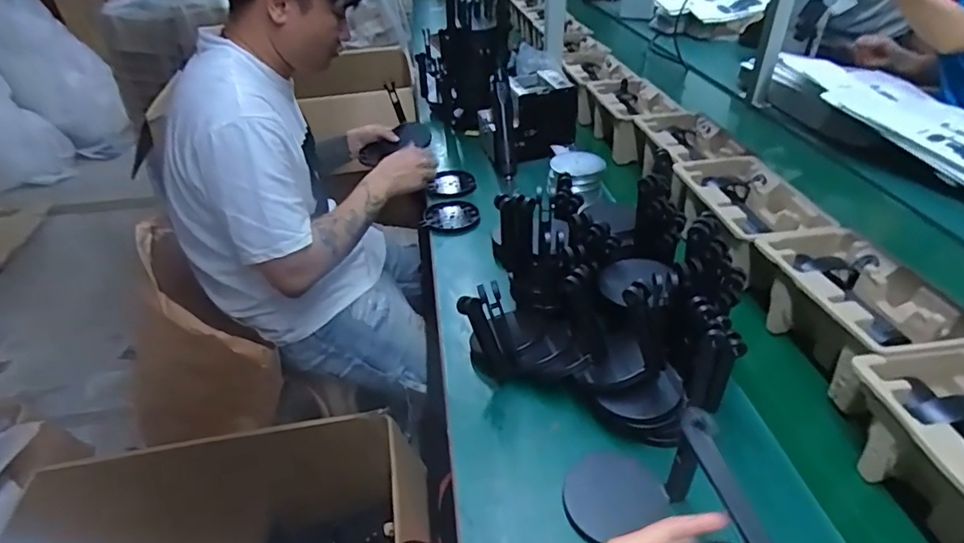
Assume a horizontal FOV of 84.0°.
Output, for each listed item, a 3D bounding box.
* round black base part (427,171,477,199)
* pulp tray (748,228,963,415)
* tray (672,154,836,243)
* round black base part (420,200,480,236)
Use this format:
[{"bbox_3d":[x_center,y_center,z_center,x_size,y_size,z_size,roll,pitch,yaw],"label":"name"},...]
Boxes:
[{"bbox_3d":[-0.056,-0.170,1.058,0.086,0.025,0.092,1,40,-1],"label":"round black base part"},{"bbox_3d":[0.446,0.050,0.660,0.145,0.114,0.230,-4,40,-6],"label":"pulp tray"},{"bbox_3d":[0.402,-0.096,0.834,0.149,0.078,0.245,-3,40,-5],"label":"tray"},{"bbox_3d":[-0.053,-0.101,0.970,0.094,0.017,0.105,6,40,5],"label":"round black base part"}]

